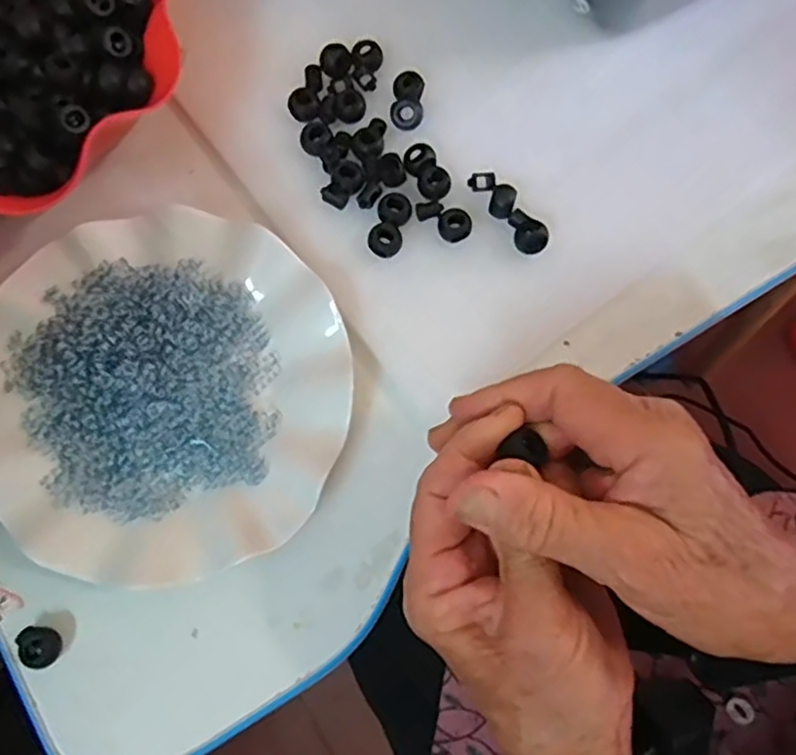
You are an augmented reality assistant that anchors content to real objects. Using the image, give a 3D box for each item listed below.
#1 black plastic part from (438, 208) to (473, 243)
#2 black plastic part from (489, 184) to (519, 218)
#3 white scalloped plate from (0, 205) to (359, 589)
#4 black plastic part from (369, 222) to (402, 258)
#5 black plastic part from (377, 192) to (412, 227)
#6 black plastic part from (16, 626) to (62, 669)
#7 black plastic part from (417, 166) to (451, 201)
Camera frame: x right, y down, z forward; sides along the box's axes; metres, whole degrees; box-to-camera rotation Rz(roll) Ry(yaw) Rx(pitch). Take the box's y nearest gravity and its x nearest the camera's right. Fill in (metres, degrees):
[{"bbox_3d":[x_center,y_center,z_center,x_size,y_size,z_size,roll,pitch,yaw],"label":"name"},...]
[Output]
[{"bbox_3d":[0.030,-0.081,0.355,0.017,0.007,0.017,0,75,-1],"label":"black plastic part"},{"bbox_3d":[0.056,-0.094,0.359,0.013,0.008,0.017,15,76,3],"label":"black plastic part"},{"bbox_3d":[-0.115,0.005,0.333,0.179,0.027,0.177,0,75,-1],"label":"white scalloped plate"},{"bbox_3d":[-0.007,-0.073,0.352,0.017,0.009,0.018,0,75,-1],"label":"black plastic part"},{"bbox_3d":[-0.002,-0.090,0.356,0.018,0.005,0.018,0,75,-1],"label":"black plastic part"},{"bbox_3d":[-0.166,0.125,0.311,0.017,0.011,0.019,-16,76,-5],"label":"black plastic part"},{"bbox_3d":[0.020,-0.104,0.361,0.017,0.004,0.017,0,75,-1],"label":"black plastic part"}]

